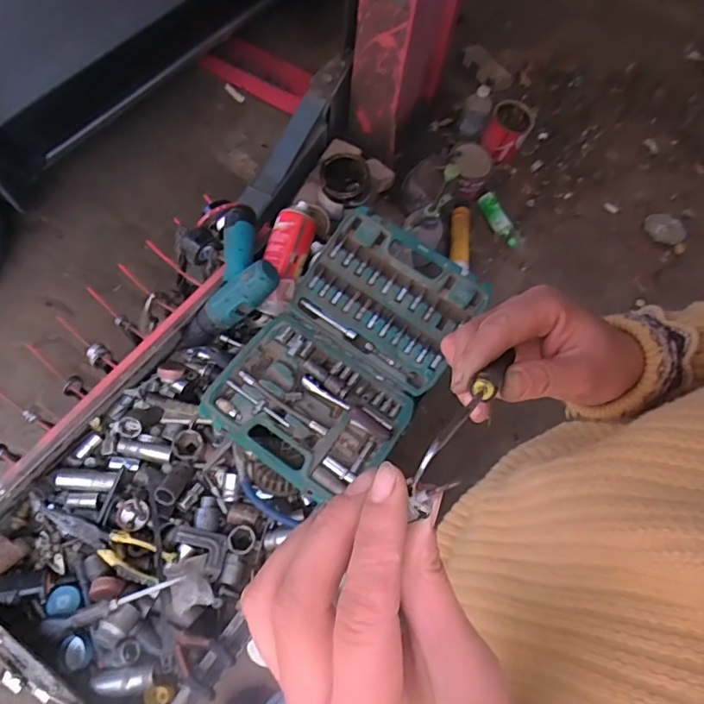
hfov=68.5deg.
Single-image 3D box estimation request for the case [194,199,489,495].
[{"bbox_3d":[-0.006,-0.002,0.736,0.249,0.051,0.383,35,80,7],"label":"case"}]

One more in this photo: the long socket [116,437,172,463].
[{"bbox_3d":[-0.294,0.140,0.728,0.075,0.021,0.021,13,65,1],"label":"long socket"}]

